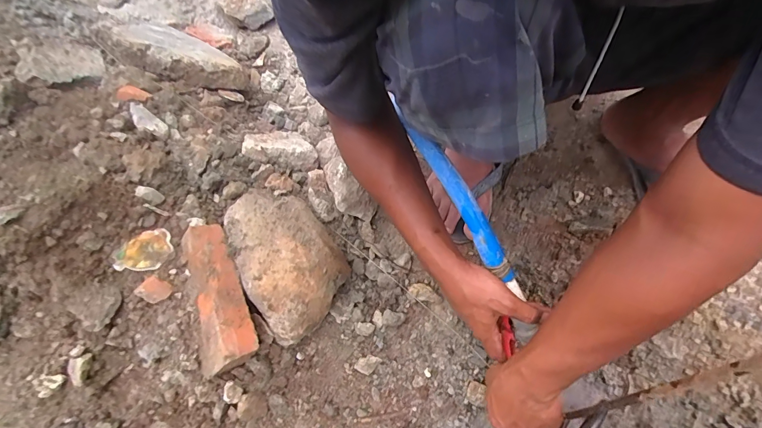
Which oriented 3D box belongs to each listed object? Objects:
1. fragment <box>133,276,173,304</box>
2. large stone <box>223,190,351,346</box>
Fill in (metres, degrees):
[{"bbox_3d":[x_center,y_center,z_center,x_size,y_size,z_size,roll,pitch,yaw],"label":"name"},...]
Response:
[{"bbox_3d":[-0.302,0.102,0.492,0.036,0.011,0.036,3,83,-23],"label":"fragment"},{"bbox_3d":[-0.142,0.064,0.566,0.155,0.094,0.222,-31,73,-25],"label":"large stone"}]

